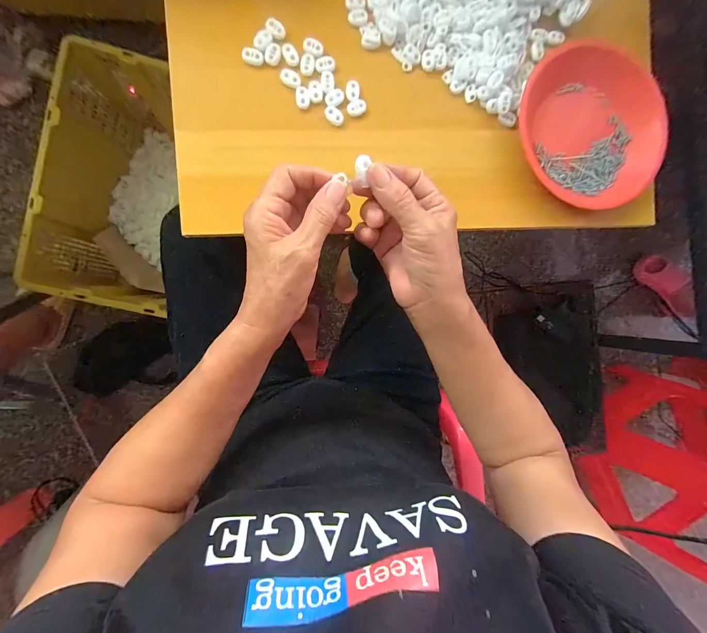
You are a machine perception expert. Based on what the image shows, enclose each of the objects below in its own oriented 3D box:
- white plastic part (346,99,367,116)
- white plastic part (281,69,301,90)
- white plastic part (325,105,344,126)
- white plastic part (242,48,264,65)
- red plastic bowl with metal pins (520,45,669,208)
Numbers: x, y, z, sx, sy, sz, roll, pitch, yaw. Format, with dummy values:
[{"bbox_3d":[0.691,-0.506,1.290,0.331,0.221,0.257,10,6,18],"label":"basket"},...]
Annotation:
[{"bbox_3d":[0.003,-0.239,0.352,0.023,0.007,0.015,-25,95,-8],"label":"white plastic part"},{"bbox_3d":[-0.069,-0.263,0.339,0.022,0.004,0.016,26,87,-9],"label":"white plastic part"},{"bbox_3d":[-0.022,-0.228,0.348,0.023,0.005,0.016,30,87,-8],"label":"white plastic part"},{"bbox_3d":[-0.109,-0.282,0.331,0.022,0.004,0.016,7,90,-9],"label":"white plastic part"},{"bbox_3d":[0.301,-0.231,0.378,0.173,0.043,0.184,0,91,-9],"label":"red plastic bowl with metal pins"}]

